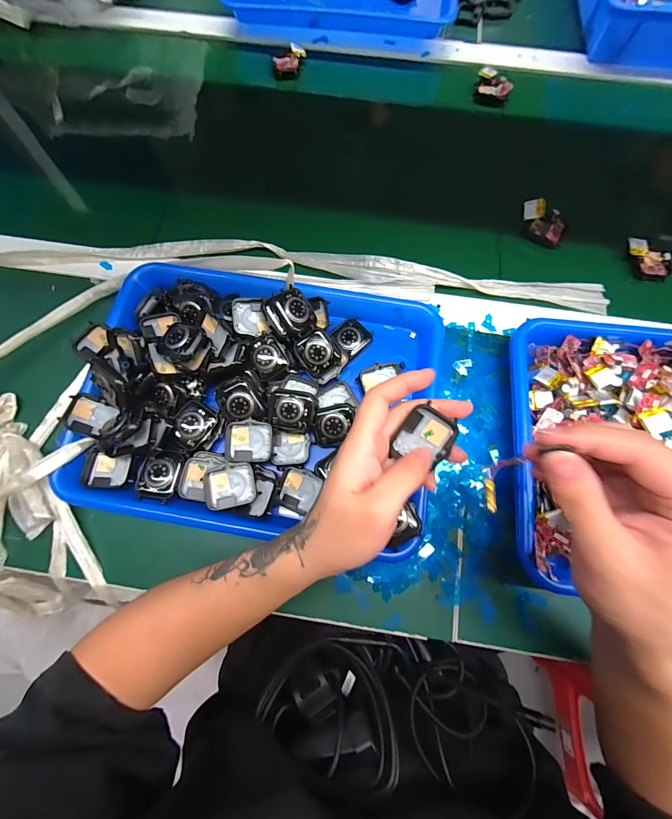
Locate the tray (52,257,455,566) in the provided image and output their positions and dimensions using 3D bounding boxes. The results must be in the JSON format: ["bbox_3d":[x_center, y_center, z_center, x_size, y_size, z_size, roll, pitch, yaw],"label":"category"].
[{"bbox_3d":[-0.072,-0.016,0.325,0.328,0.050,0.254,10,75,3],"label":"tray"}]

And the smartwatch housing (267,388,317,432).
[{"bbox_3d":[-0.041,0.000,0.317,0.043,0.011,0.035,9,75,3],"label":"smartwatch housing"}]

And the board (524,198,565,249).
[{"bbox_3d":[0.246,-0.222,0.404,0.052,0.027,0.037,18,75,5],"label":"board"}]

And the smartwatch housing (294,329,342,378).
[{"bbox_3d":[-0.018,-0.055,0.337,0.035,0.007,0.042,-38,95,4],"label":"smartwatch housing"}]

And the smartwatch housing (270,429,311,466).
[{"bbox_3d":[-0.043,0.037,0.326,0.035,0.014,0.033,4,75,1],"label":"smartwatch housing"}]

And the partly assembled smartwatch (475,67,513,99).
[{"bbox_3d":[0.222,-0.456,0.474,0.050,0.021,0.032,25,76,7],"label":"partly assembled smartwatch"}]

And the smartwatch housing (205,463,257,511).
[{"bbox_3d":[-0.093,0.068,0.301,0.041,0.009,0.036,-12,75,-3],"label":"smartwatch housing"}]

